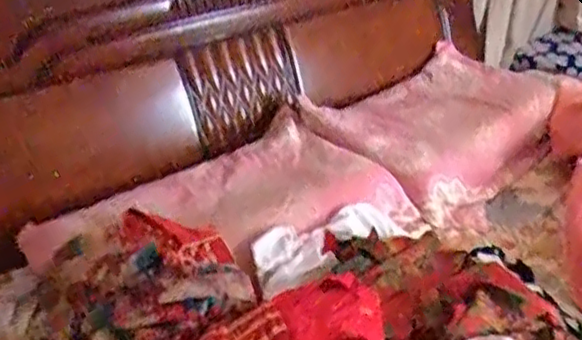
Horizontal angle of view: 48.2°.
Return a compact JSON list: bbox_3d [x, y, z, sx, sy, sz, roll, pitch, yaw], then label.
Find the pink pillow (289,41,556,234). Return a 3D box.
[{"bbox_3d":[0.329,-0.115,1.494,0.548,0.137,0.456,-26,39,-35],"label":"pink pillow"}]

